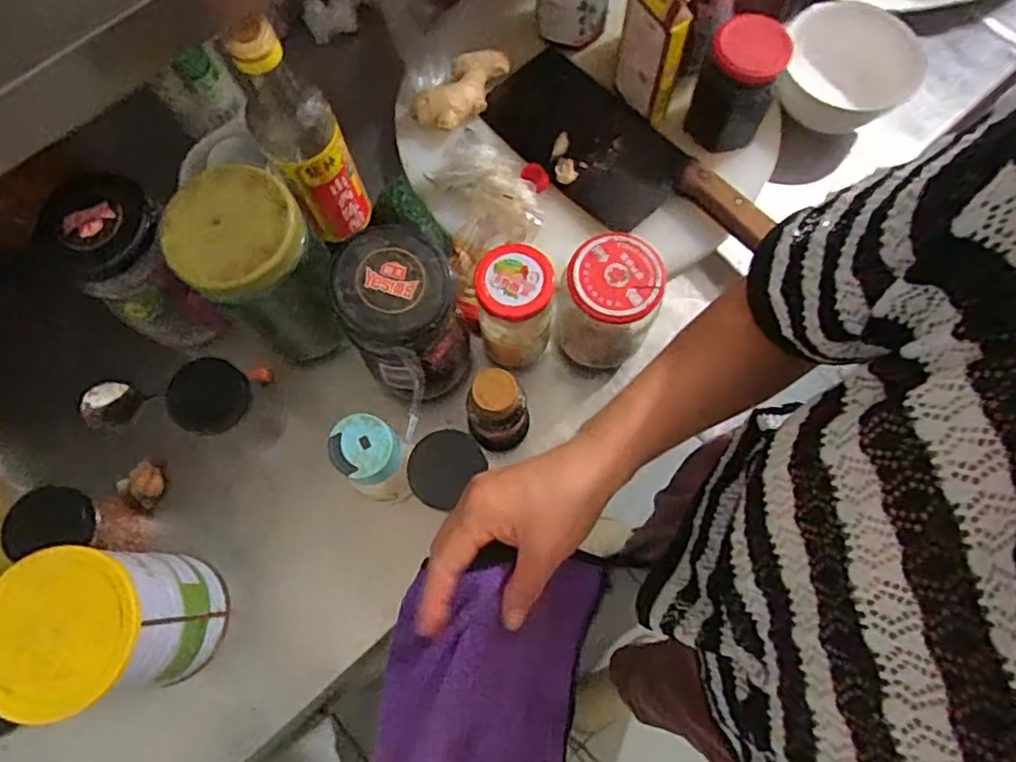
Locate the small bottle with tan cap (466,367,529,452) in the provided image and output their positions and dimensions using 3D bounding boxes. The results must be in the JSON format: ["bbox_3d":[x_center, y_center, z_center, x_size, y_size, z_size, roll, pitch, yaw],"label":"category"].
[{"bbox_3d":[-0.007,0.023,0.503,0.048,0.090,0.044,-1,73,2],"label":"small bottle with tan cap"}]

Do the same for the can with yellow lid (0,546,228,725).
[{"bbox_3d":[-0.277,0.174,0.448,0.094,0.135,0.095,-1,73,2],"label":"can with yellow lid"}]

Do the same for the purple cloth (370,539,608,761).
[{"bbox_3d":[-0.021,0.194,0.354,0.114,0.083,0.202,14,74,7],"label":"purple cloth"}]

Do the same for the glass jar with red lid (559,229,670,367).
[{"bbox_3d":[0.082,-0.062,0.527,0.078,0.116,0.072,-1,73,2],"label":"glass jar with red lid"}]

